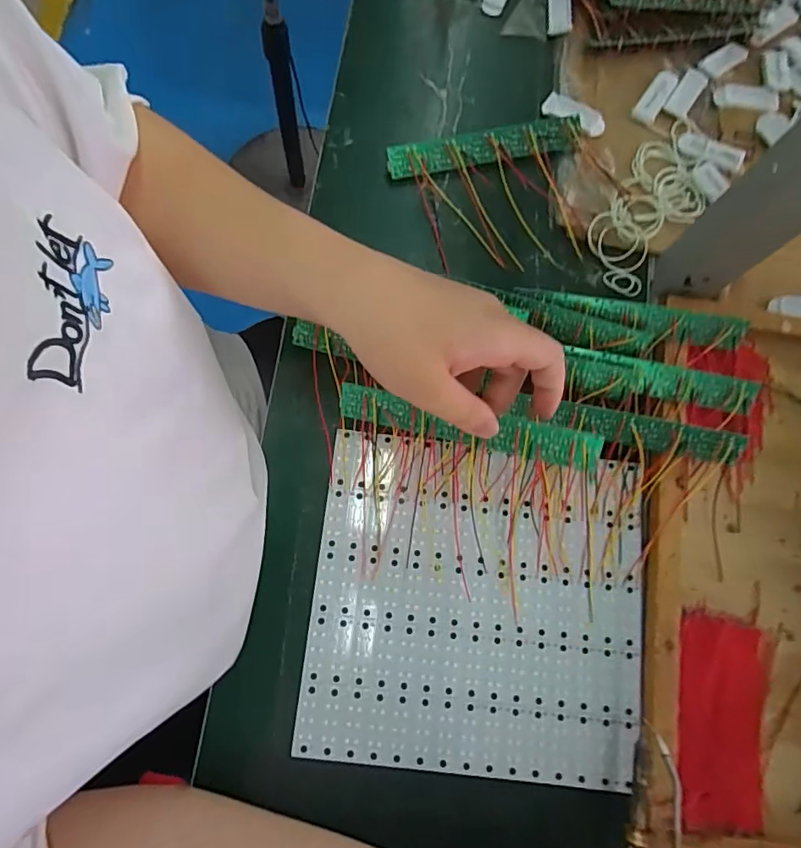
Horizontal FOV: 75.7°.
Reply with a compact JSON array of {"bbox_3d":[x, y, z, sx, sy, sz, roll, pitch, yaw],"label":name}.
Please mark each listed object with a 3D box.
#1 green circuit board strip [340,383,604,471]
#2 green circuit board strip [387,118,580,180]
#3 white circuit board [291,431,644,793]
[{"bbox_3d":[0.041,0.001,0.343,0.174,0.004,0.028,11,111,15],"label":"green circuit board strip"},{"bbox_3d":[0.074,-0.242,0.454,0.170,0.007,0.026,-11,103,-3],"label":"green circuit board strip"},{"bbox_3d":[0.056,0.129,0.378,0.233,0.008,0.225,6,78,1],"label":"white circuit board"}]

